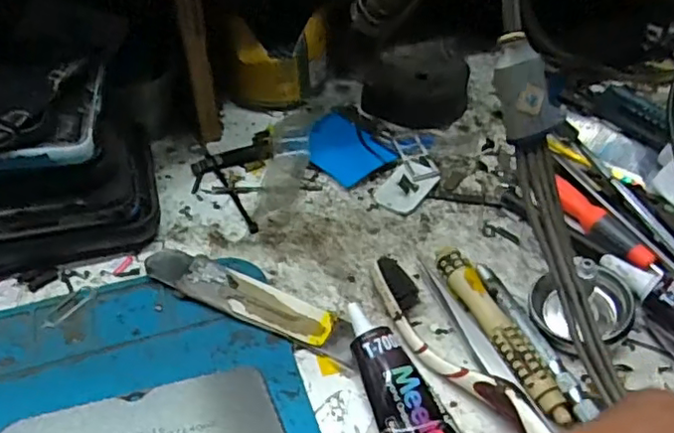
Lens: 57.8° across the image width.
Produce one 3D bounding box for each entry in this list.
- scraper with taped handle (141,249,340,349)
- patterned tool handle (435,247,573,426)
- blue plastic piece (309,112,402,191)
[{"bbox_3d":[-0.044,0.035,0.272,0.090,0.009,0.021,17,47,16],"label":"scraper with taped handle"},{"bbox_3d":[0.067,0.047,0.258,0.012,0.014,0.087,-17,47,-17],"label":"patterned tool handle"},{"bbox_3d":[0.004,-0.039,0.349,0.051,0.006,0.041,34,54,30],"label":"blue plastic piece"}]

